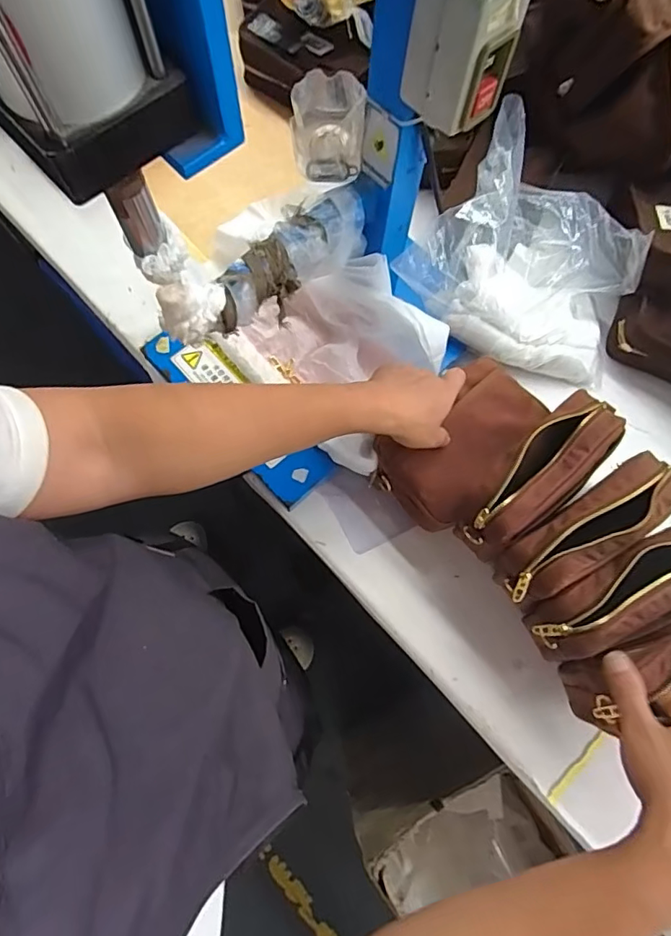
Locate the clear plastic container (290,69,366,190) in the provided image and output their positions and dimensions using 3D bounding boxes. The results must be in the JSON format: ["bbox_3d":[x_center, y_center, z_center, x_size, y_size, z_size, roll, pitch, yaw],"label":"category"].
[{"bbox_3d":[-0.006,-0.293,0.439,0.056,0.082,0.054,1,74,-1],"label":"clear plastic container"}]

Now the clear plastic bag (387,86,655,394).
[{"bbox_3d":[0.226,-0.232,0.581,0.251,0.169,0.184,16,74,4],"label":"clear plastic bag"}]

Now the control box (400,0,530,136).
[{"bbox_3d":[0.081,-0.266,0.322,0.049,0.083,0.052,-41,78,-12],"label":"control box"}]

